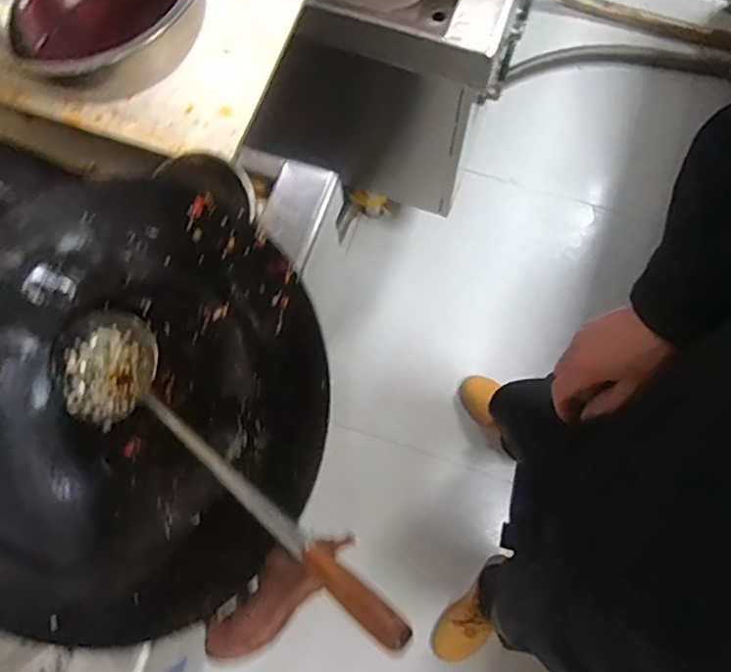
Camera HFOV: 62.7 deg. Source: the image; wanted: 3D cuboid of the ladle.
[{"bbox_3d":[-0.156,0.127,0.593,0.502,0.073,0.117,32,77,34],"label":"ladle"}]

